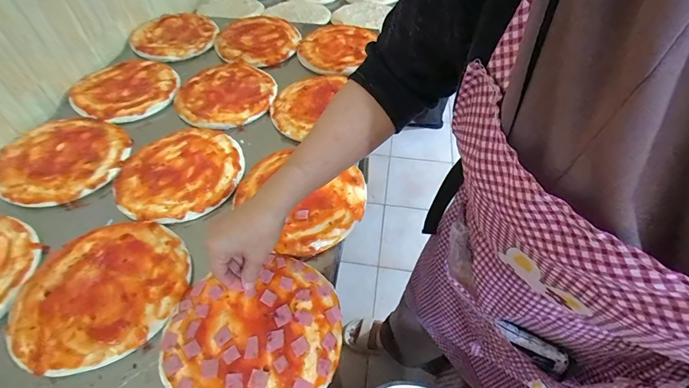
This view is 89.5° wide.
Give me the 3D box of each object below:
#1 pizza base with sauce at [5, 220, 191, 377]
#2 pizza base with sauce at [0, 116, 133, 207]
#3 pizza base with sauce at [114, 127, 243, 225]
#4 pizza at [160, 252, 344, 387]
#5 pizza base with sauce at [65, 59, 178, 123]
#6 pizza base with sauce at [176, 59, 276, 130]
[{"bbox_3d":[-0.306,0.113,0.439,0.194,0.009,0.194,1,49,-1],"label":"pizza base with sauce"},{"bbox_3d":[-0.495,-0.070,0.610,0.199,0.022,0.219,-33,58,-26],"label":"pizza base with sauce"},{"bbox_3d":[-0.273,-0.042,0.574,0.195,0.009,0.192,-19,52,-16],"label":"pizza base with sauce"},{"bbox_3d":[-0.100,0.161,0.394,0.192,0.017,0.178,1,49,-1],"label":"pizza"},{"bbox_3d":[-0.466,-0.223,0.742,0.204,0.024,0.195,1,49,-1],"label":"pizza base with sauce"},{"bbox_3d":[-0.244,-0.208,0.719,0.191,0.023,0.195,-31,57,-25],"label":"pizza base with sauce"}]

